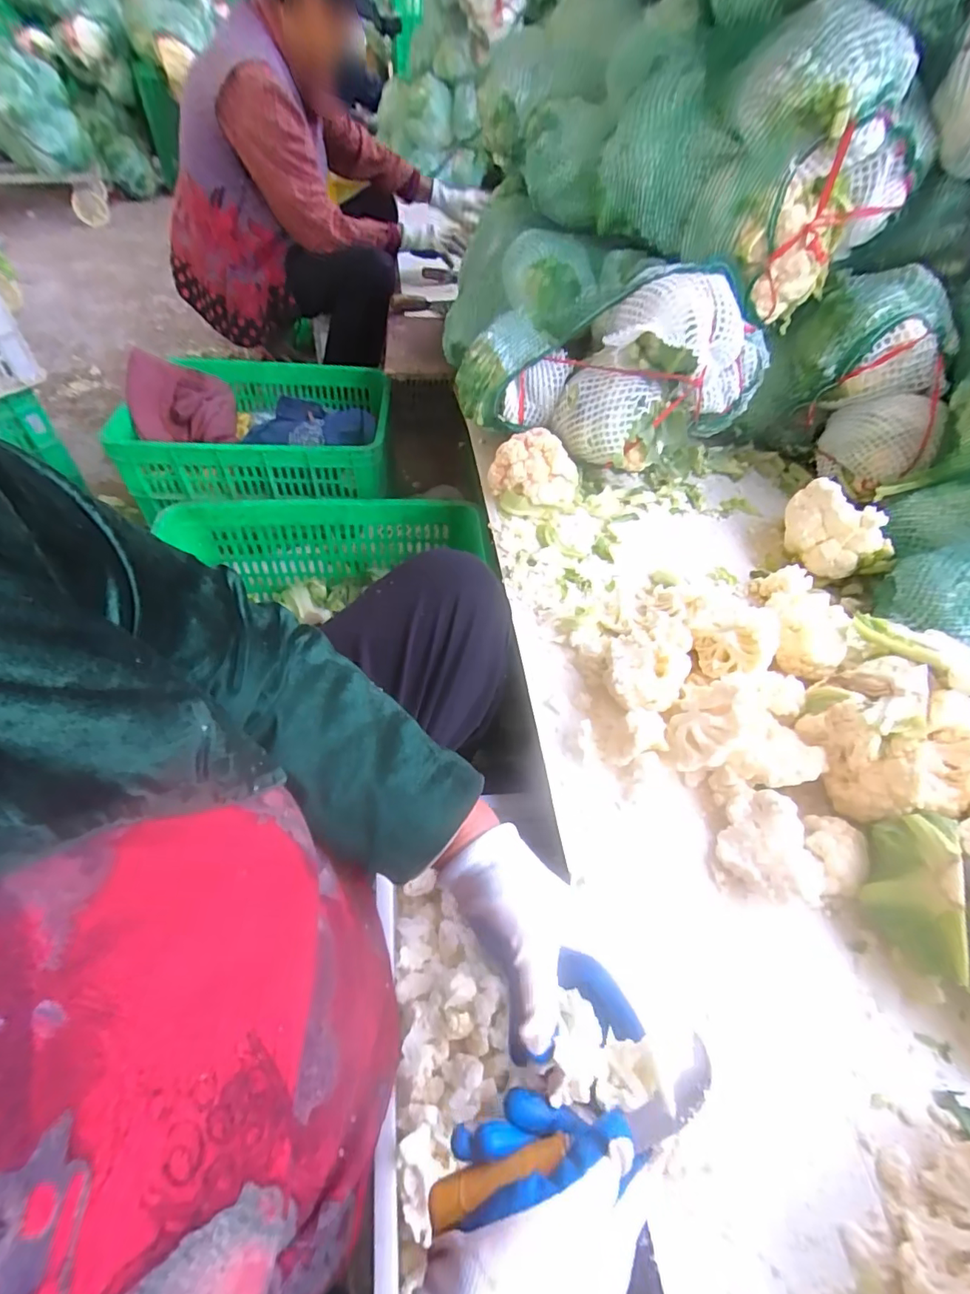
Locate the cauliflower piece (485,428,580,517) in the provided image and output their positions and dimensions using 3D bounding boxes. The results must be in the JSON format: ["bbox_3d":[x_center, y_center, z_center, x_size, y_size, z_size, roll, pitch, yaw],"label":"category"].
[{"bbox_3d":[0.072,-0.251,0.761,0.099,0.079,0.109,-26,59,-23],"label":"cauliflower piece"}]

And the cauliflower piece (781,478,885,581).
[{"bbox_3d":[0.466,-0.155,0.718,0.109,0.110,0.096,23,53,13],"label":"cauliflower piece"}]

